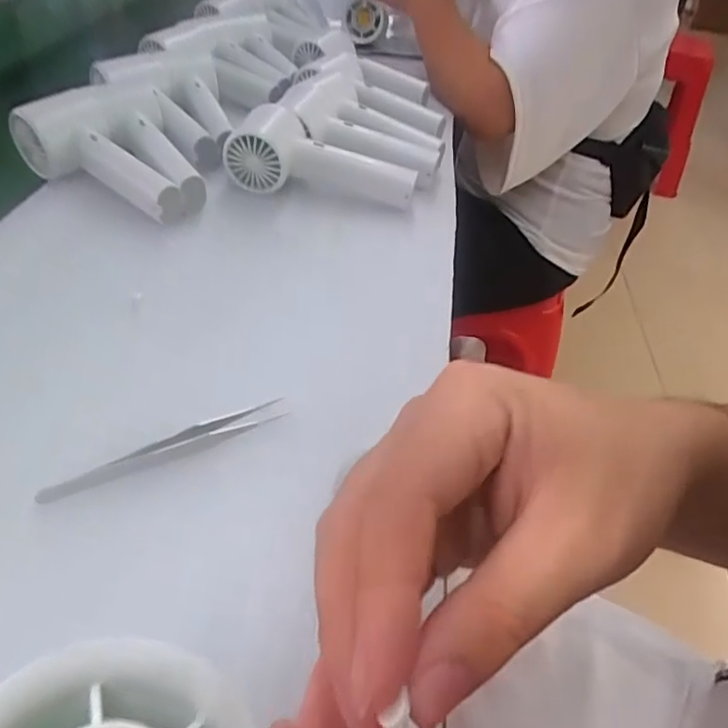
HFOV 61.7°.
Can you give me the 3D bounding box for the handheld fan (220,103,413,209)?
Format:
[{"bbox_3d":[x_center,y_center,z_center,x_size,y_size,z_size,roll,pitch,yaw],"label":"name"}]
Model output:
[{"bbox_3d":[-0.034,-0.173,0.506,0.156,0.050,0.061,6,42,-1],"label":"handheld fan"}]

